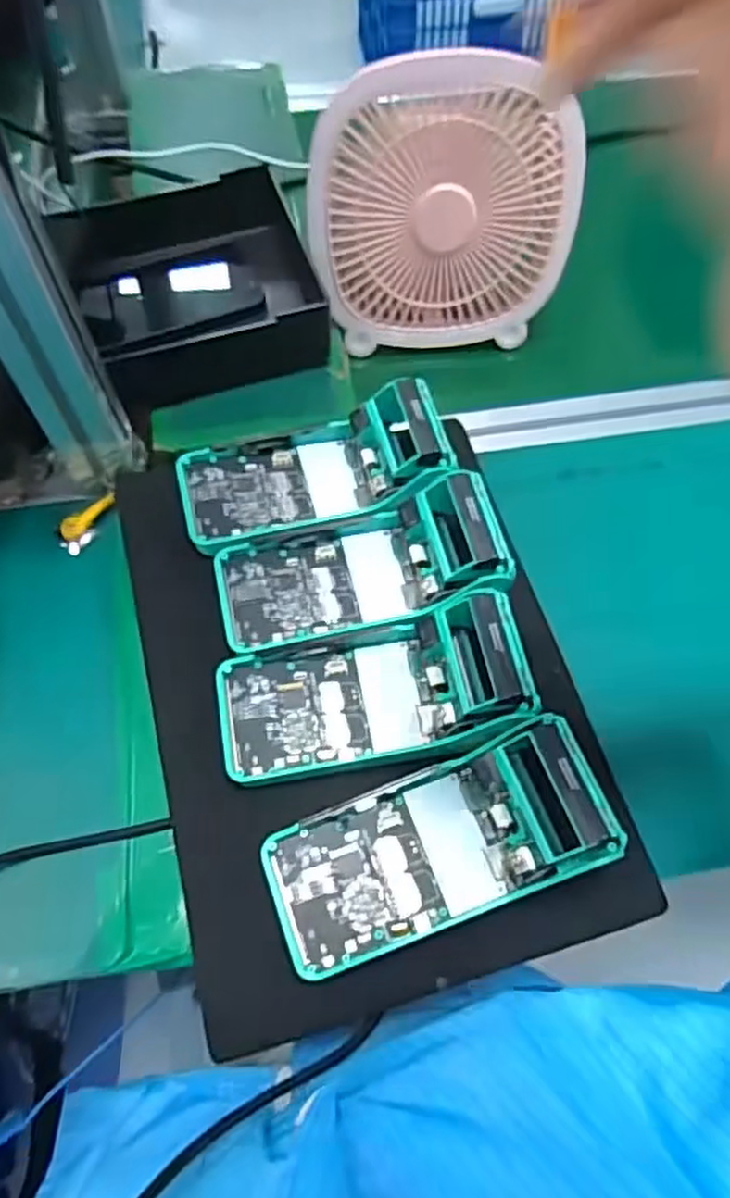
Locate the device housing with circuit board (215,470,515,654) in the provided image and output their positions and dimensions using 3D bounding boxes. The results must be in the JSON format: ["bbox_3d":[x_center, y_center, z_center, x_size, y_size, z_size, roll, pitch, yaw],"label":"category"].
[{"bbox_3d":[-0.004,-0.023,0.436,0.169,0.043,0.076,-9,63,-3],"label":"device housing with circuit board"}]

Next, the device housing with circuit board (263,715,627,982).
[{"bbox_3d":[0.036,0.124,0.365,0.168,0.032,0.076,-19,63,-8],"label":"device housing with circuit board"}]

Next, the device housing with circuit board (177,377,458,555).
[{"bbox_3d":[-0.035,-0.087,0.468,0.169,0.045,0.080,-13,63,-5],"label":"device housing with circuit board"}]

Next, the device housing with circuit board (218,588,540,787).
[{"bbox_3d":[0.003,0.048,0.403,0.170,0.037,0.080,-9,62,-3],"label":"device housing with circuit board"}]

